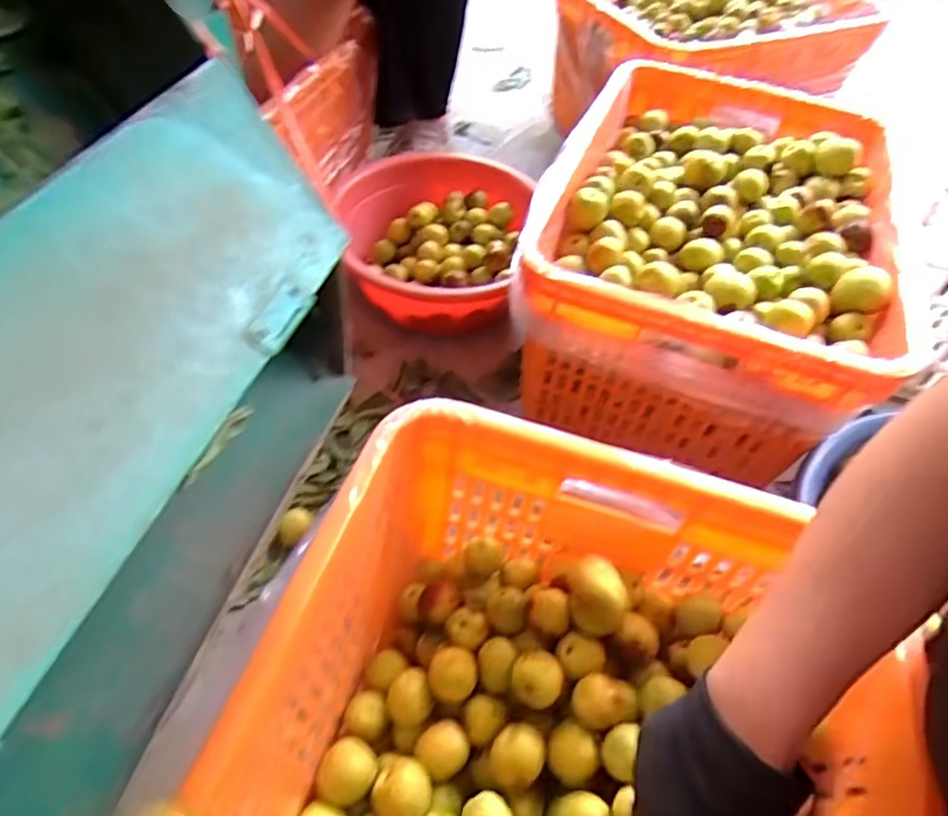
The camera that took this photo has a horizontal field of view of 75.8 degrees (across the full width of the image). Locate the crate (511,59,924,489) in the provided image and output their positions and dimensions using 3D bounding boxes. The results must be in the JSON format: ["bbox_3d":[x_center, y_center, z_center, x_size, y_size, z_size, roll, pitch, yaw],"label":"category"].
[{"bbox_3d":[0.296,-0.188,0.775,0.398,0.227,0.518,18,53,11],"label":"crate"}]

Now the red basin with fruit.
[{"bbox_3d":[-0.051,-0.228,0.863,0.269,0.114,0.291,2,51,-2],"label":"red basin with fruit"}]

